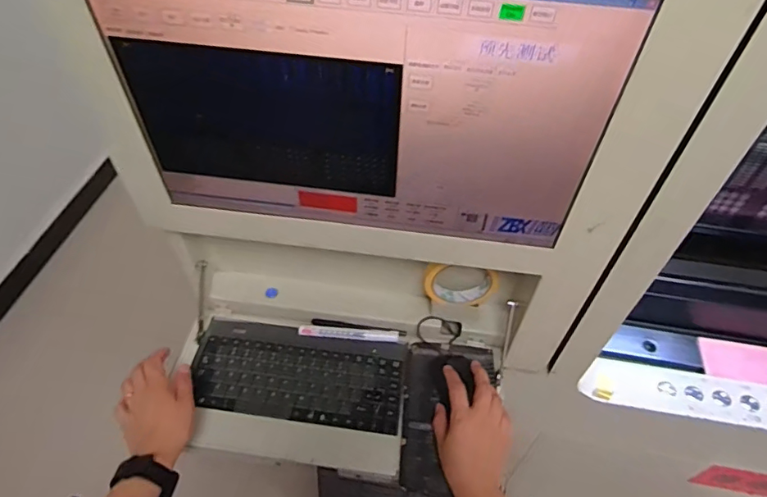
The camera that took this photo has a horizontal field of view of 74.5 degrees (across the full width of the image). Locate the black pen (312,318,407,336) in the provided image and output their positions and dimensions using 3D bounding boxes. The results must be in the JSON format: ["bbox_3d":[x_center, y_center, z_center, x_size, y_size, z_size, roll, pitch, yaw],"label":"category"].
[{"bbox_3d":[-0.035,0.112,0.728,0.134,0.010,0.015,4,51,3],"label":"black pen"}]

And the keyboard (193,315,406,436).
[{"bbox_3d":[-0.114,0.169,0.682,0.279,0.014,0.127,6,51,5],"label":"keyboard"}]

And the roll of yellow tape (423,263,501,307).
[{"bbox_3d":[0.104,0.048,0.680,0.098,0.084,0.025,5,51,4],"label":"roll of yellow tape"}]

